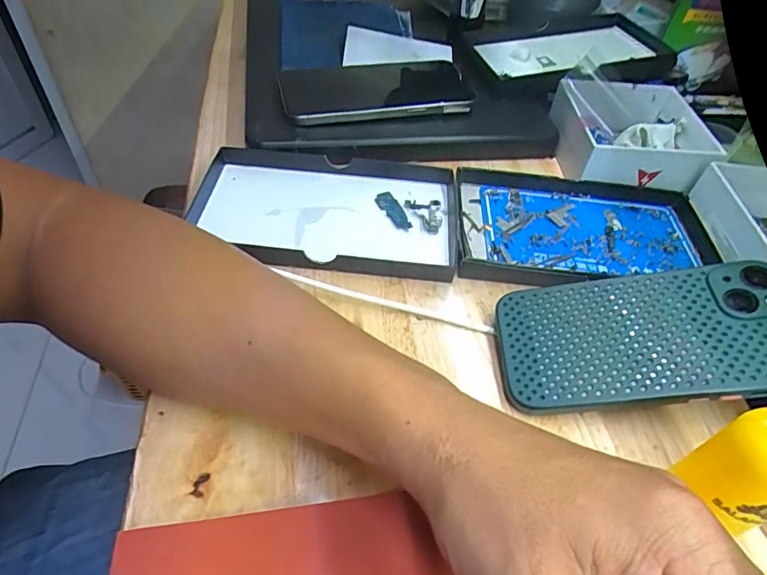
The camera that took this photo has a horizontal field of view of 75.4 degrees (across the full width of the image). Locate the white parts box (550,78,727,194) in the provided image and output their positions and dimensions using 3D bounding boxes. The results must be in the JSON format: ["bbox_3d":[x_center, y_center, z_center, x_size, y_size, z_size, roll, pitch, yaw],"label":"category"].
[{"bbox_3d":[0.198,-0.121,0.394,0.118,0.037,0.104,2,49,-3],"label":"white parts box"}]

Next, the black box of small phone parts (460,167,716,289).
[{"bbox_3d":[0.140,-0.040,0.344,0.175,0.015,0.109,7,49,1],"label":"black box of small phone parts"}]

